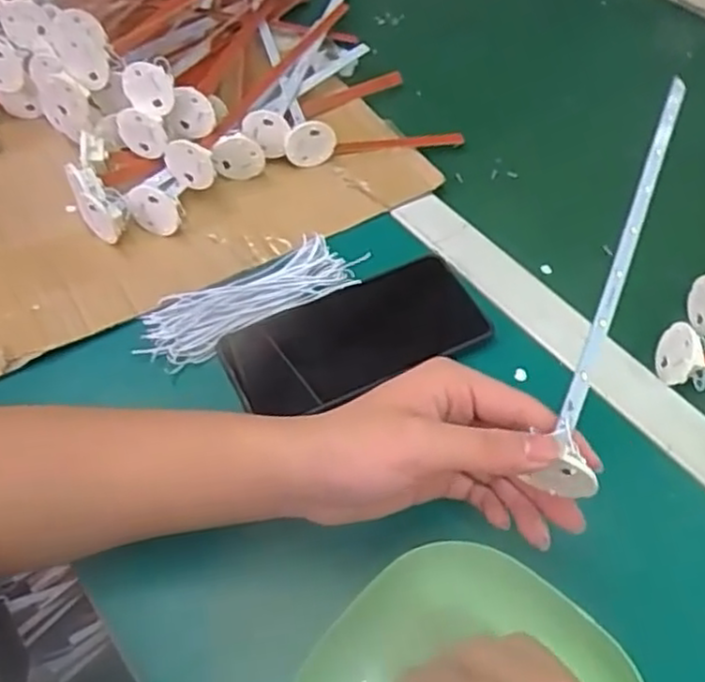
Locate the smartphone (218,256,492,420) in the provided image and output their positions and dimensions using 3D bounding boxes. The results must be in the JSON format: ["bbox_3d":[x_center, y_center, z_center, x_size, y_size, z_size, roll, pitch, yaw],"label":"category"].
[{"bbox_3d":[0.001,-0.002,0.467,0.158,0.011,0.072,-22,56,-14],"label":"smartphone"}]

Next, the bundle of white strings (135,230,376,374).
[{"bbox_3d":[-0.066,-0.027,0.480,0.148,0.013,0.048,-27,57,-17],"label":"bundle of white strings"}]

